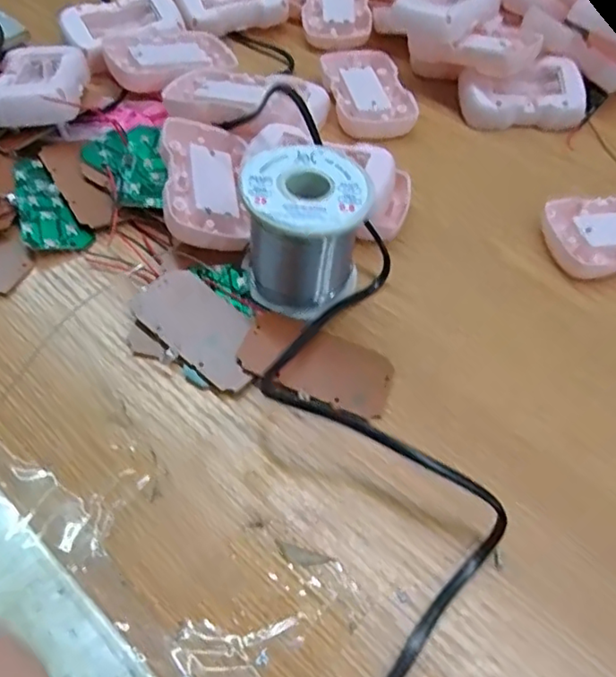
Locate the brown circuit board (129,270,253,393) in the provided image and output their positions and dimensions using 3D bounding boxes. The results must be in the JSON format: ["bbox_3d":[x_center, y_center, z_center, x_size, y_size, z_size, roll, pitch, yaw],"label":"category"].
[{"bbox_3d":[-0.052,-0.005,0.300,0.075,0.008,0.037,39,60,22],"label":"brown circuit board"}]

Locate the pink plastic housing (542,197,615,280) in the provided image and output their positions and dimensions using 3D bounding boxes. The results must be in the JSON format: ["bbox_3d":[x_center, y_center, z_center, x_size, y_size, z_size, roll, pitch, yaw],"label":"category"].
[{"bbox_3d":[0.187,-0.062,0.358,0.088,0.014,0.055,-8,55,-11],"label":"pink plastic housing"}]

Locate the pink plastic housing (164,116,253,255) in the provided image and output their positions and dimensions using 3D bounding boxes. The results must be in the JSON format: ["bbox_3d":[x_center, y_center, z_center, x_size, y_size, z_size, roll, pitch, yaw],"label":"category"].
[{"bbox_3d":[-0.059,-0.088,0.347,0.049,0.017,0.088,8,56,-21],"label":"pink plastic housing"}]

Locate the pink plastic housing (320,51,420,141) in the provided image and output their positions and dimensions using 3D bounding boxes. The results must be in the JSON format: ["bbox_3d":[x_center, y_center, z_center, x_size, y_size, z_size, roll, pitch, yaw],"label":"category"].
[{"bbox_3d":[0.042,-0.177,0.433,0.052,0.016,0.093,-7,55,-10],"label":"pink plastic housing"}]

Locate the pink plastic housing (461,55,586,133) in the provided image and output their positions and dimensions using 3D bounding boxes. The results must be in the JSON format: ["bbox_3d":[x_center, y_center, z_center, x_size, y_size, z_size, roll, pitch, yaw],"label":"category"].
[{"bbox_3d":[0.154,-0.175,0.434,0.087,0.023,0.051,-1,84,-5],"label":"pink plastic housing"}]

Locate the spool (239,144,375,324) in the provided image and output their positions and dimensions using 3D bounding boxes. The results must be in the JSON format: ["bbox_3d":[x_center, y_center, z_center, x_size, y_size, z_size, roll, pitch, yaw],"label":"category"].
[{"bbox_3d":[-0.002,-0.053,0.303,0.058,0.057,0.061,2,53,-3],"label":"spool"}]

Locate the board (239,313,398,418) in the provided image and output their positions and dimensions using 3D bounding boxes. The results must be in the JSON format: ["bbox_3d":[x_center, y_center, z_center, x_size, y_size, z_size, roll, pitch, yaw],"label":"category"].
[{"bbox_3d":[0.005,0.013,0.291,0.072,0.009,0.037,22,55,11],"label":"board"}]

